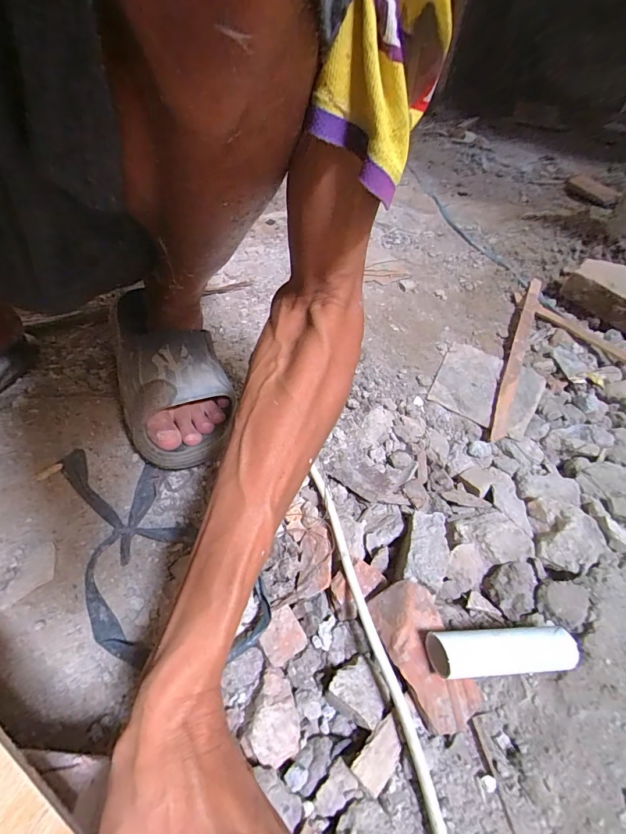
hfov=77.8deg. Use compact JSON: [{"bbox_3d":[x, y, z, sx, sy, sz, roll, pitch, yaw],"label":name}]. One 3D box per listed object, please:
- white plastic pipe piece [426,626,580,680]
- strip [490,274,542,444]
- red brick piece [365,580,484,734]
[{"bbox_3d":[0.154,0.188,0.313,0.119,0.027,0.030,-1,48,-6],"label":"white plastic pipe piece"},{"bbox_3d":[0.342,-0.117,0.646,0.023,0.031,0.444,23,50,15],"label":"strip"},{"bbox_3d":[0.092,0.195,0.324,0.057,0.023,0.108,-16,52,-19],"label":"red brick piece"}]

